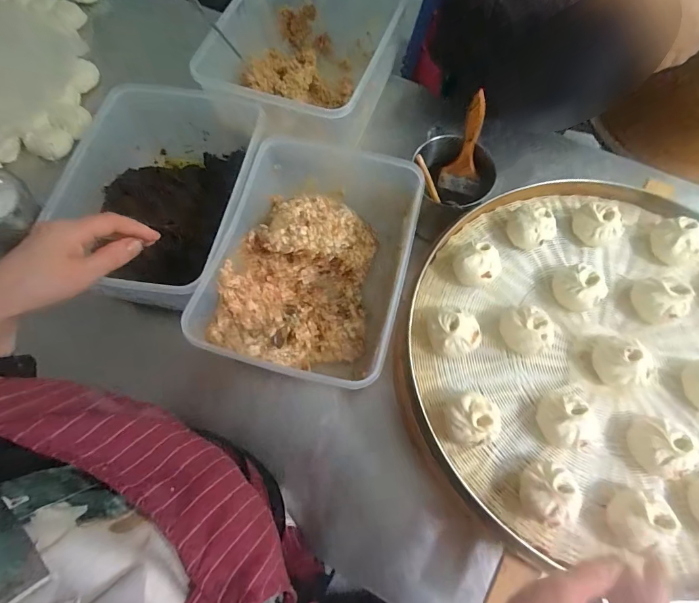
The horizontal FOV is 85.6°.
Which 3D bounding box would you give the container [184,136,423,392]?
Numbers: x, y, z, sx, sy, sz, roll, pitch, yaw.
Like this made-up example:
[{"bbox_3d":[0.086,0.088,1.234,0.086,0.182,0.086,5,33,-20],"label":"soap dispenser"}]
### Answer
[{"bbox_3d":[-0.050,-0.060,0.543,0.226,0.134,0.309,11,70,5],"label":"container"}]

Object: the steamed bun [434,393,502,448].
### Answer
[{"bbox_3d":[0.134,0.135,0.423,0.062,0.052,0.053,-23,71,-8],"label":"steamed bun"}]

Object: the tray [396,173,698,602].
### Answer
[{"bbox_3d":[0.314,0.051,0.460,0.476,0.057,0.471,0,69,1],"label":"tray"}]

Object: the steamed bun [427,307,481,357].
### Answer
[{"bbox_3d":[0.127,0.038,0.462,0.060,0.046,0.052,11,70,5],"label":"steamed bun"}]

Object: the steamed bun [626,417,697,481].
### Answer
[{"bbox_3d":[0.334,0.158,0.411,0.050,0.046,0.050,25,71,10],"label":"steamed bun"}]

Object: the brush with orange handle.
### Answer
[{"bbox_3d":[0.177,-0.227,0.565,0.060,0.153,0.012,9,53,6],"label":"brush with orange handle"}]

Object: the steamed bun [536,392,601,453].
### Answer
[{"bbox_3d":[0.249,0.137,0.423,0.057,0.048,0.062,0,69,1],"label":"steamed bun"}]

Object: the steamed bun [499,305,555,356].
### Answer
[{"bbox_3d":[0.212,0.038,0.461,0.054,0.052,0.057,0,69,1],"label":"steamed bun"}]

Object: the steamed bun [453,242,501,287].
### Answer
[{"bbox_3d":[0.165,-0.045,0.497,0.054,0.047,0.054,0,69,1],"label":"steamed bun"}]

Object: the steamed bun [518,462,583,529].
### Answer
[{"bbox_3d":[0.204,0.202,0.398,0.053,0.051,0.057,0,69,1],"label":"steamed bun"}]

